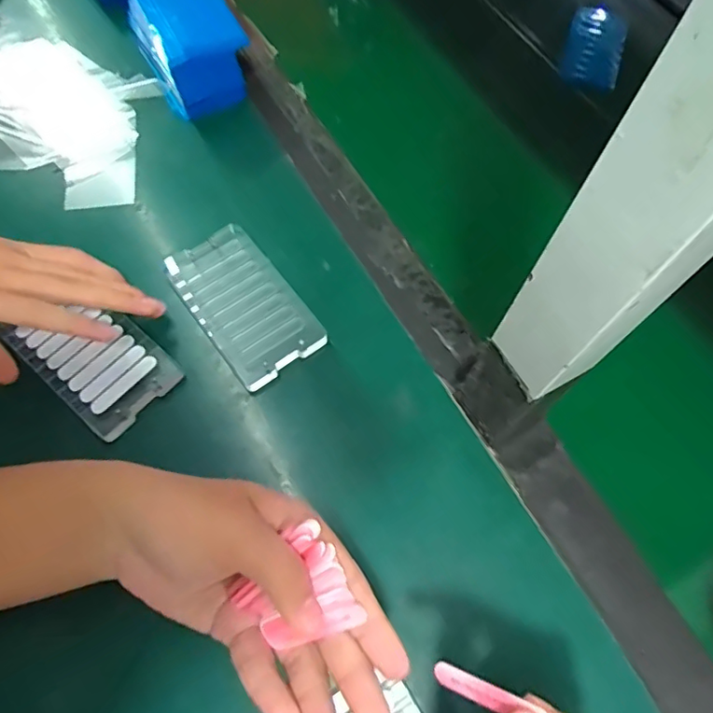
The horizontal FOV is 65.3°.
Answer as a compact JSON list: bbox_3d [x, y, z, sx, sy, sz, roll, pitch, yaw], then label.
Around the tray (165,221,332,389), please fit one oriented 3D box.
[{"bbox_3d":[-0.083,-0.039,0.405,0.068,0.015,0.123,-33,71,-16],"label":"tray"}]

